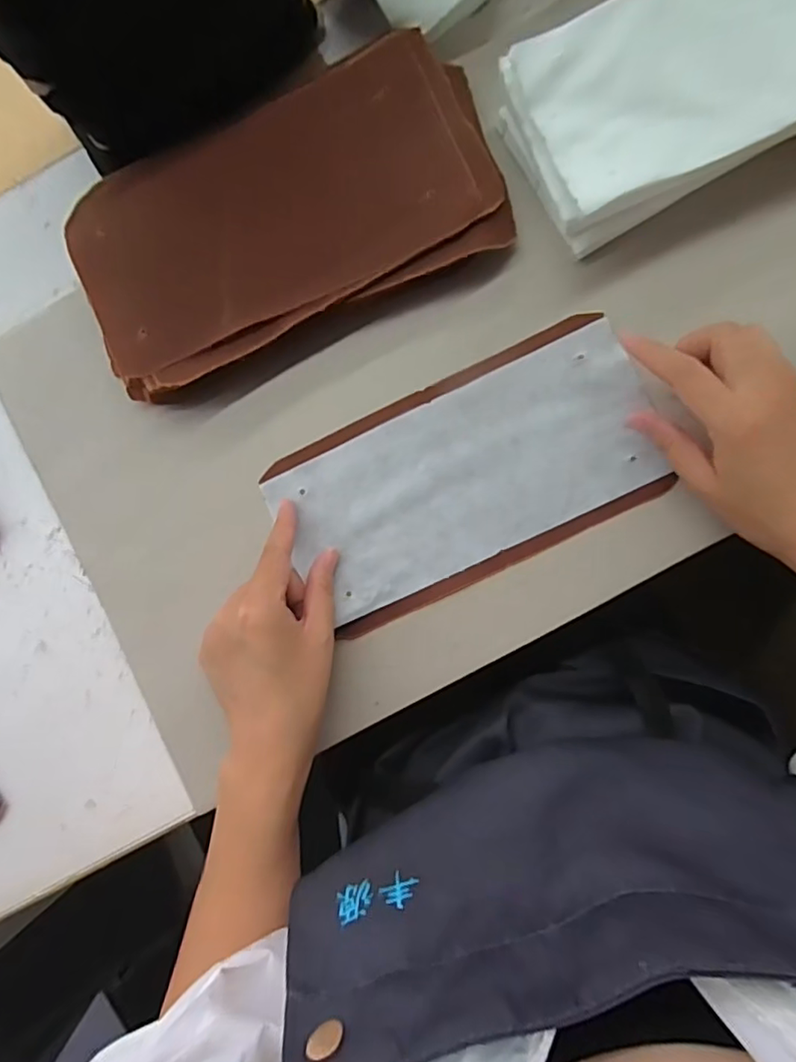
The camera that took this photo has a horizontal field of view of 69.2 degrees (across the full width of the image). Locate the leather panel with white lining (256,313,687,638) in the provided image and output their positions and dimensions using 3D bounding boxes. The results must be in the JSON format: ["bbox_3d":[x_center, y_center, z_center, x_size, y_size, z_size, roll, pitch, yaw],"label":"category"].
[{"bbox_3d":[0.047,-0.037,0.379,0.244,0.010,0.129,-25,86,3],"label":"leather panel with white lining"}]

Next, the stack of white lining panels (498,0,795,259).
[{"bbox_3d":[0.205,-0.281,0.352,0.261,0.054,0.118,-22,86,4],"label":"stack of white lining panels"}]

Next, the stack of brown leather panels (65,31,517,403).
[{"bbox_3d":[-0.074,-0.201,0.383,0.278,0.033,0.143,-25,86,3],"label":"stack of brown leather panels"}]

